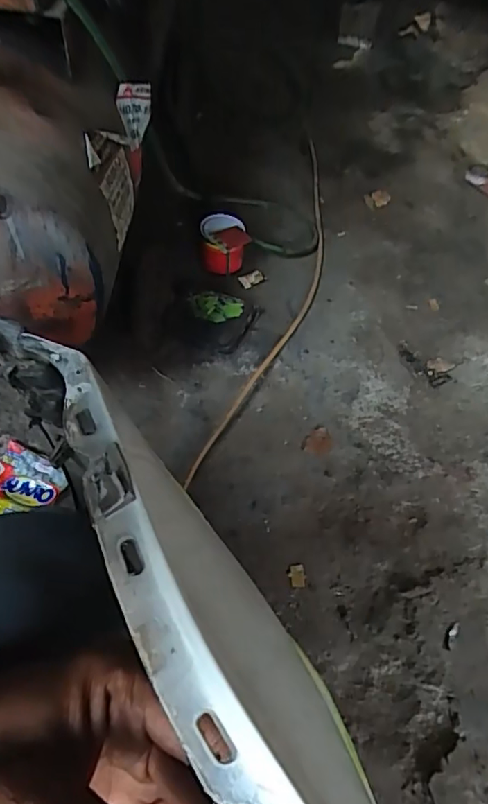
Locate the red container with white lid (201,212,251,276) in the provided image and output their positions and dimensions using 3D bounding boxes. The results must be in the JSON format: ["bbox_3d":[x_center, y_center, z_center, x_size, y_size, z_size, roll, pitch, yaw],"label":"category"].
[{"bbox_3d":[-0.033,-0.256,0.895,0.078,0.077,0.073,6,55,1],"label":"red container with white lid"}]

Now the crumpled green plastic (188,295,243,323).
[{"bbox_3d":[-0.043,-0.145,0.831,0.080,0.011,0.044,13,81,11],"label":"crumpled green plastic"}]

